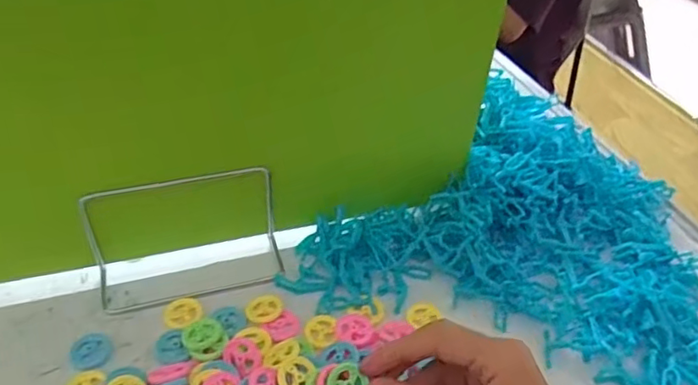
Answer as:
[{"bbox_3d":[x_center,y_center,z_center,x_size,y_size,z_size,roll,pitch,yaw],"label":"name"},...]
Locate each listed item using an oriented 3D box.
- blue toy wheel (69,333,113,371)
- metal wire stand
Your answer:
[{"bbox_3d":[-0.191,0.118,0.430,0.028,0.005,0.031,-9,41,-14],"label":"blue toy wheel"},{"bbox_3d":[-0.129,0.037,0.466,0.148,0.084,0.056,-11,42,-16],"label":"metal wire stand"}]

